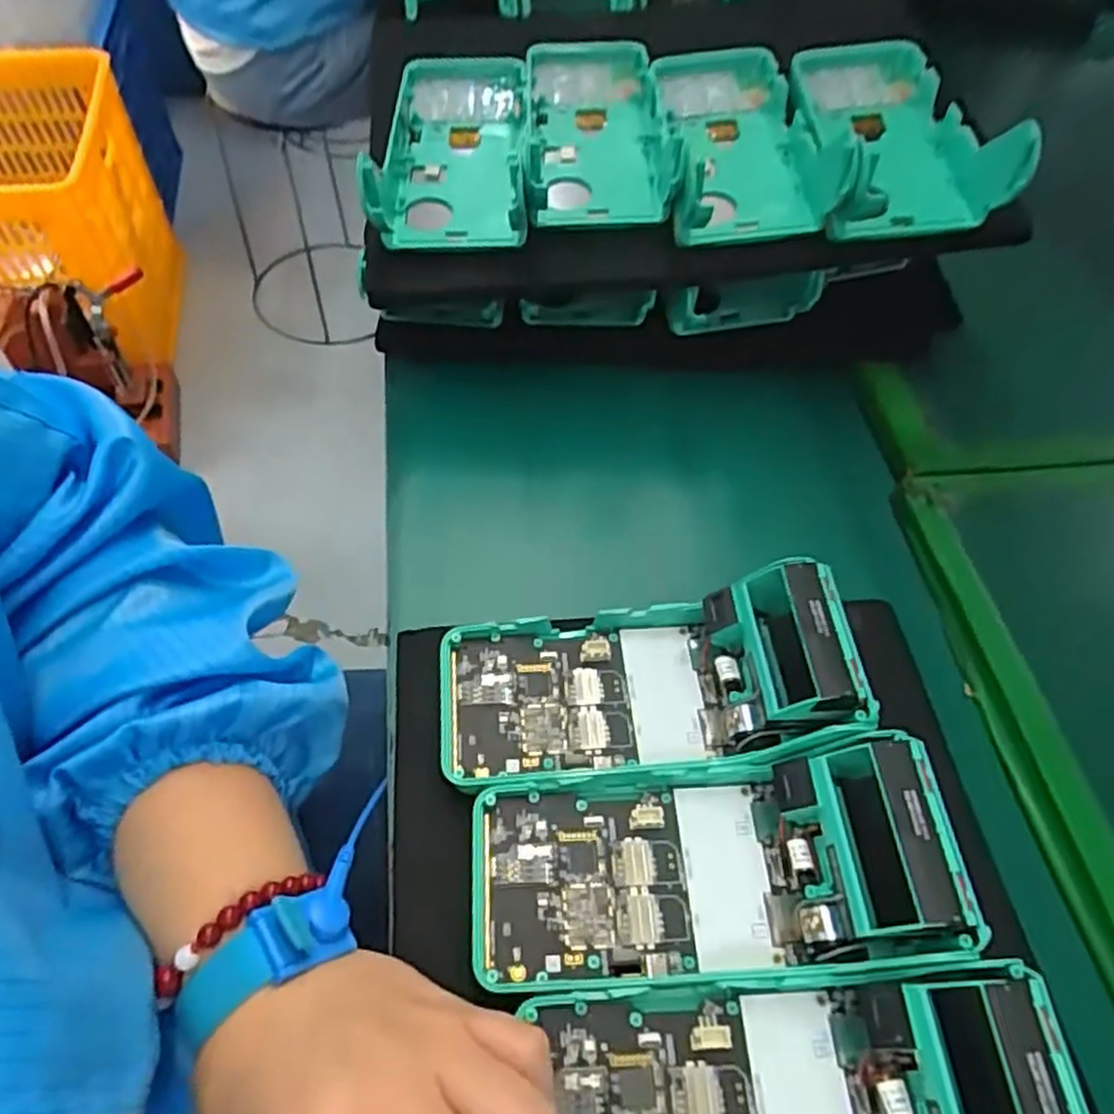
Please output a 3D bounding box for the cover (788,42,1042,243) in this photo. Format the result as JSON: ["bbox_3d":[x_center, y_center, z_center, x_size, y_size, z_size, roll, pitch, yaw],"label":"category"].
[{"bbox_3d":[0.180,-0.238,0.405,0.088,0.053,0.175,4,57,-1],"label":"cover"}]

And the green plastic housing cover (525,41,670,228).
[{"bbox_3d":[0.023,-0.245,0.432,0.080,0.033,0.165,1,57,-3],"label":"green plastic housing cover"}]

